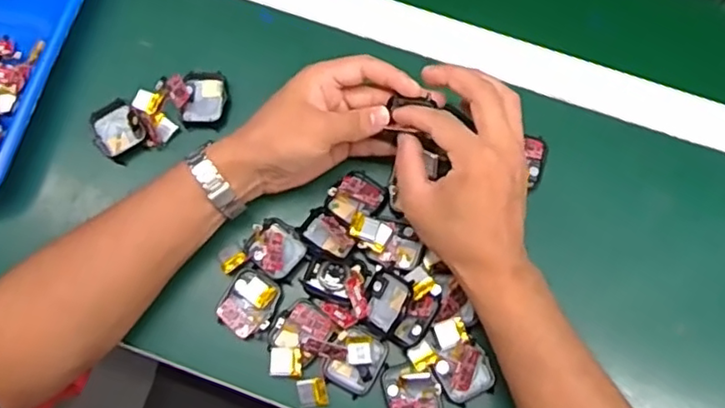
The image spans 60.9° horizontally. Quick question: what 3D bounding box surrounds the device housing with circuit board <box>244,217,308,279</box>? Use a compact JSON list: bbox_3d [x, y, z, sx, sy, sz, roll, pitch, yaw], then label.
[{"bbox_3d":[-0.067,0.034,0.467,0.043,0.009,0.040,29,77,8],"label":"device housing with circuit board"}]

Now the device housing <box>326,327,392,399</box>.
[{"bbox_3d":[-0.003,0.113,0.445,0.036,0.014,0.044,30,77,8],"label":"device housing"}]

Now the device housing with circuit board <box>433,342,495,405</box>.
[{"bbox_3d":[0.075,0.122,0.444,0.039,0.008,0.037,-34,77,-9],"label":"device housing with circuit board"}]

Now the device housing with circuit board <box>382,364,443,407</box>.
[{"bbox_3d":[0.036,0.136,0.437,0.038,0.016,0.044,-15,75,-4],"label":"device housing with circuit board"}]

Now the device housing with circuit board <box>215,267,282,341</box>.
[{"bbox_3d":[-0.084,0.074,0.457,0.039,0.006,0.048,24,76,7],"label":"device housing with circuit board"}]

